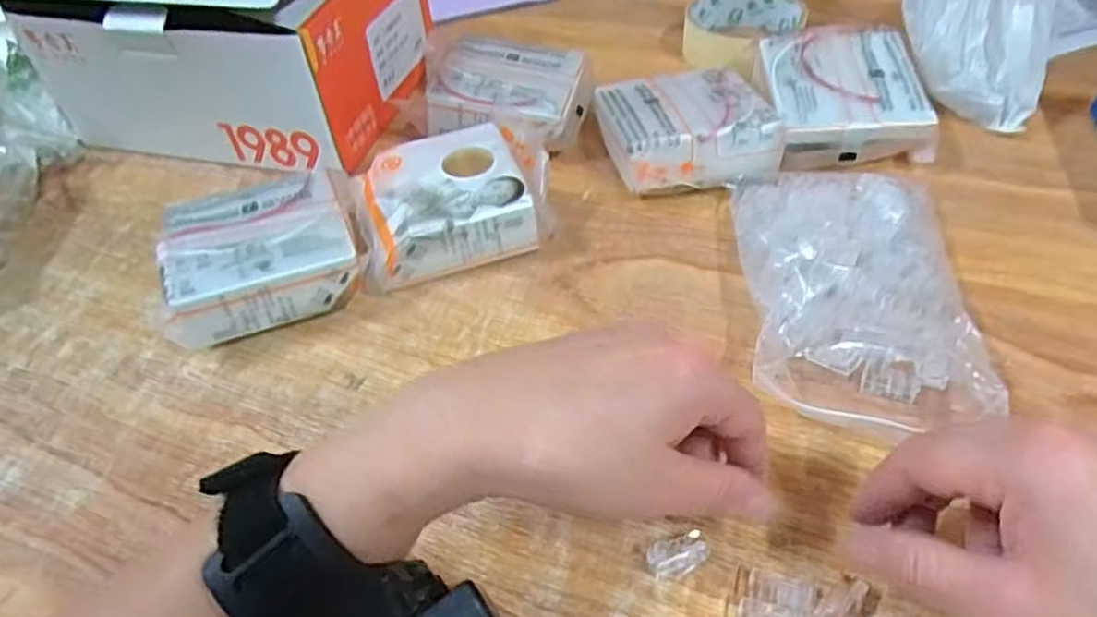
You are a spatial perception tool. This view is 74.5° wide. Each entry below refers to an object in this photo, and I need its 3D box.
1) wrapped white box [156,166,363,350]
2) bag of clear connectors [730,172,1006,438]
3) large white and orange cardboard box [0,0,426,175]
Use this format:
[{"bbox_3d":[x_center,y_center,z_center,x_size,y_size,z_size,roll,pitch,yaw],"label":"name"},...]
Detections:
[{"bbox_3d":[-0.146,-0.029,0.376,0.090,0.045,0.093,-14,48,-8],"label":"wrapped white box"},{"bbox_3d":[0.144,-0.010,0.346,0.094,0.028,0.147,2,48,7],"label":"bag of clear connectors"},{"bbox_3d":[-0.211,-0.197,0.470,0.213,0.135,0.155,8,49,12],"label":"large white and orange cardboard box"}]

